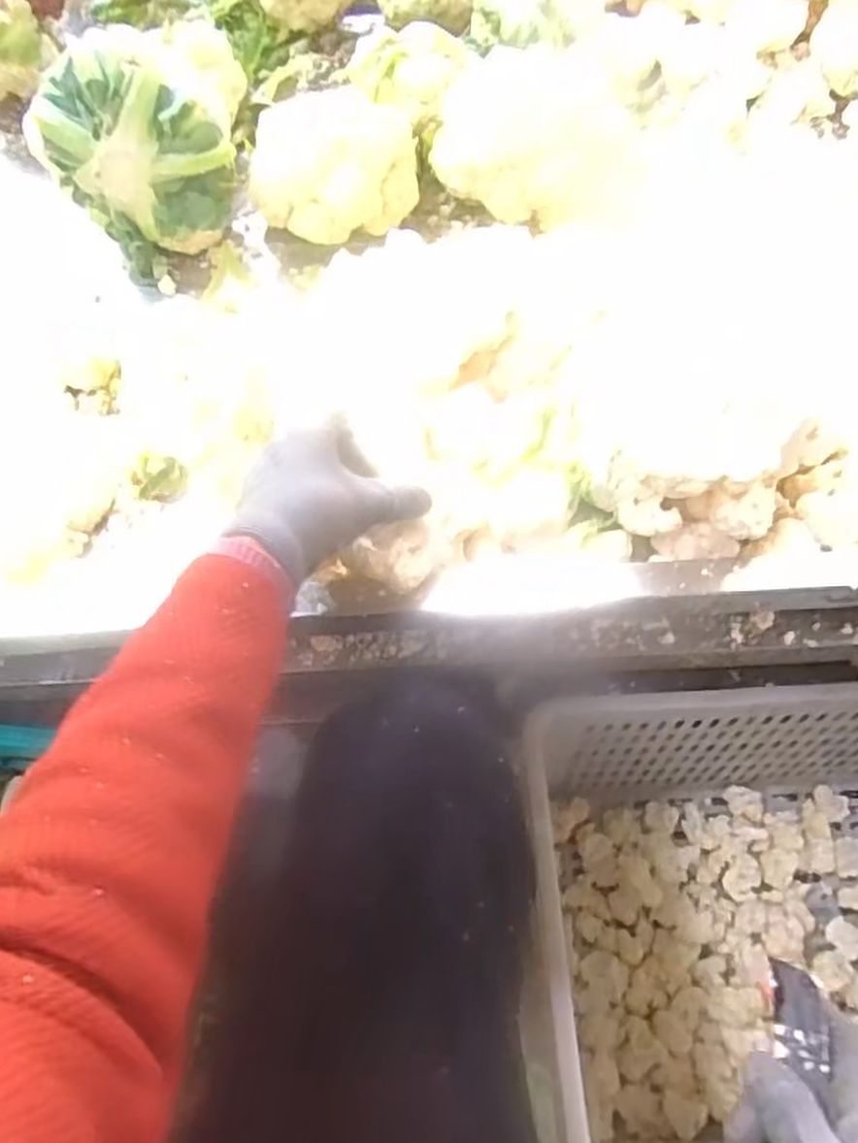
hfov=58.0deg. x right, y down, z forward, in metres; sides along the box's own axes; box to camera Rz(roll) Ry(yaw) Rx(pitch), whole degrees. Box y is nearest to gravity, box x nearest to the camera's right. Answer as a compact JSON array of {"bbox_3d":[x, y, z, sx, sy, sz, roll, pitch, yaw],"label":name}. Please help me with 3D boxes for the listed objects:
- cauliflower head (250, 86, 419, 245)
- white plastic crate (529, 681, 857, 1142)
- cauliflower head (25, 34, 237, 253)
[{"bbox_3d":[-0.095,-0.406,0.771,0.167,0.089,0.124,-5,58,-2],"label":"cauliflower head"},{"bbox_3d":[0.339,0.308,0.689,0.500,0.276,0.346,-2,58,0],"label":"white plastic crate"},{"bbox_3d":[-0.284,-0.412,0.745,0.151,0.150,0.115,24,62,15],"label":"cauliflower head"}]

